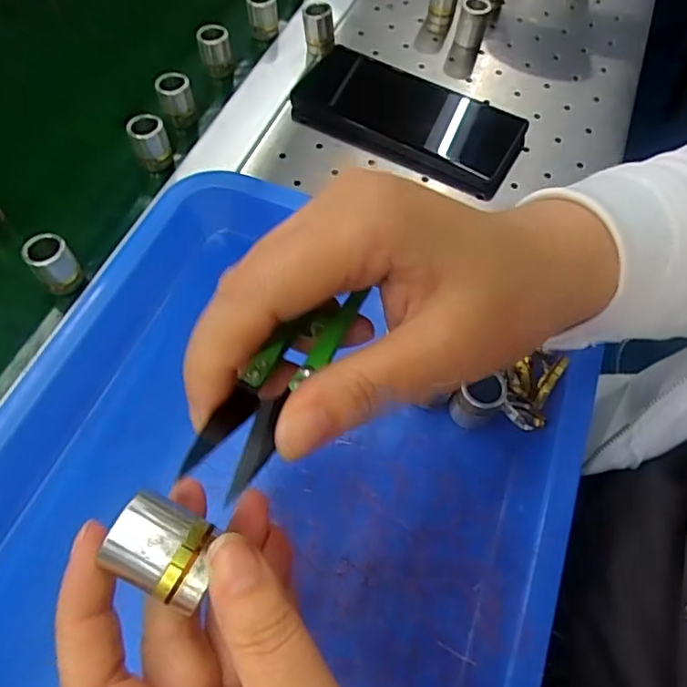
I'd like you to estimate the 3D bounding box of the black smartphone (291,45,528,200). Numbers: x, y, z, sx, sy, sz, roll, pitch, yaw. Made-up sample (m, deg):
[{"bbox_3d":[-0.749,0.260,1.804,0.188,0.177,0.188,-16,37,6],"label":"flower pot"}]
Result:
[{"bbox_3d":[0.043,-0.173,0.419,0.180,0.017,0.081,28,63,12],"label":"black smartphone"}]

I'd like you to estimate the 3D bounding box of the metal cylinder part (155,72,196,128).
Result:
[{"bbox_3d":[-0.120,-0.177,0.409,0.023,0.026,0.018,-10,62,-9],"label":"metal cylinder part"}]

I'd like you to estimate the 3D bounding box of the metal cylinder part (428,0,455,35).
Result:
[{"bbox_3d":[0.084,-0.287,0.479,0.021,0.035,0.024,12,61,3],"label":"metal cylinder part"}]

